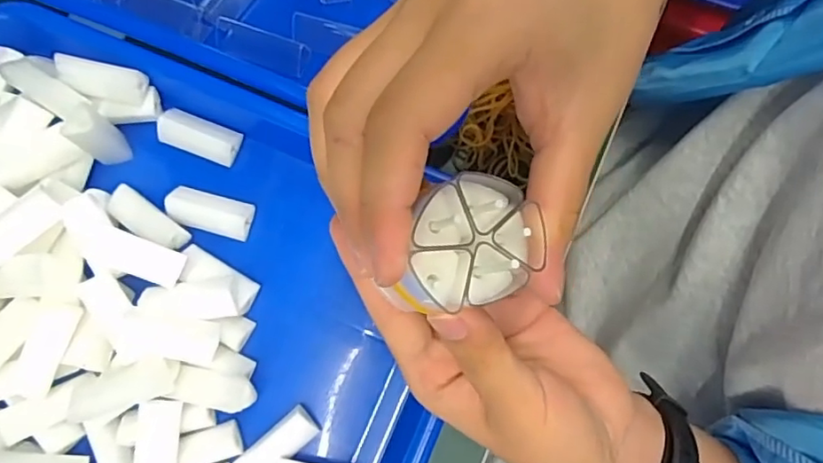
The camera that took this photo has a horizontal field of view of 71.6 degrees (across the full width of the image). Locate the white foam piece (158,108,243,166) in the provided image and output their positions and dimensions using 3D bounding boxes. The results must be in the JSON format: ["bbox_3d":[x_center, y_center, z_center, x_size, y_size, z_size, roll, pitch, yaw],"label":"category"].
[{"bbox_3d":[-0.123,-0.055,0.329,0.046,0.011,0.021,20,79,5],"label":"white foam piece"}]

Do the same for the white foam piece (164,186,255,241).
[{"bbox_3d":[-0.112,-0.011,0.319,0.045,0.014,0.022,14,78,4],"label":"white foam piece"}]

